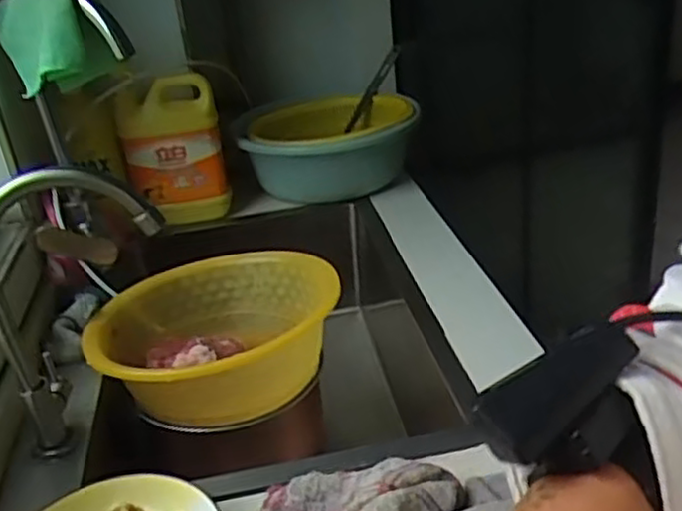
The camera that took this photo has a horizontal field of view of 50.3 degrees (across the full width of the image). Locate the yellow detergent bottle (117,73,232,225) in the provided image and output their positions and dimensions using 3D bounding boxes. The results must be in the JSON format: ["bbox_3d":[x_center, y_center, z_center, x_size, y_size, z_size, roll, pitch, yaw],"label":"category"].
[{"bbox_3d":[-0.251,-0.145,1.091,0.140,0.224,0.093,-7,27,-1],"label":"yellow detergent bottle"}]

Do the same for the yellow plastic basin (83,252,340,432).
[{"bbox_3d":[-0.154,0.094,0.852,0.253,0.103,0.269,-3,25,1],"label":"yellow plastic basin"}]

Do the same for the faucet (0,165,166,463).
[{"bbox_3d":[-0.232,0.043,0.660,0.160,0.263,0.062,-14,28,-14],"label":"faucet"}]

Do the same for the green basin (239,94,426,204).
[{"bbox_3d":[-0.023,-0.176,1.195,0.266,0.126,0.275,-5,27,3],"label":"green basin"}]

